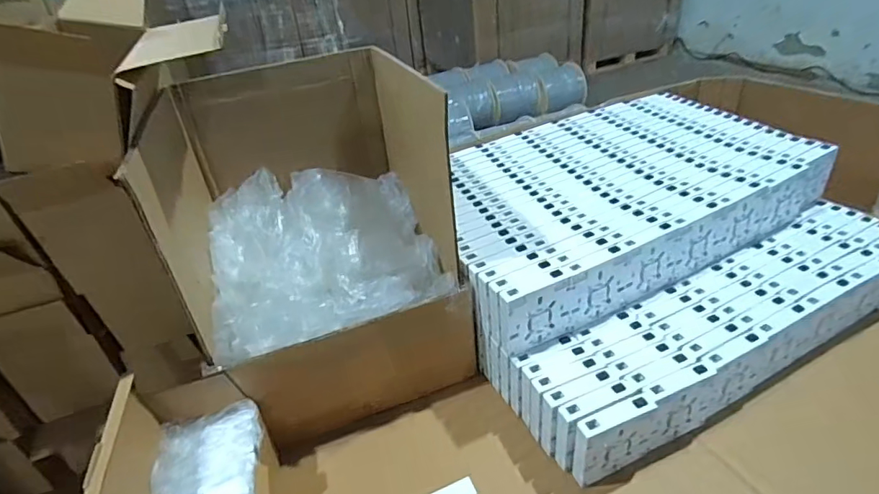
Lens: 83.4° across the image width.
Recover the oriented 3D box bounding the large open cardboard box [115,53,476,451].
[{"bbox_3d":[-0.157,-0.010,0.644,0.290,0.361,0.332,-17,35,-16],"label":"large open cardboard box"}]

